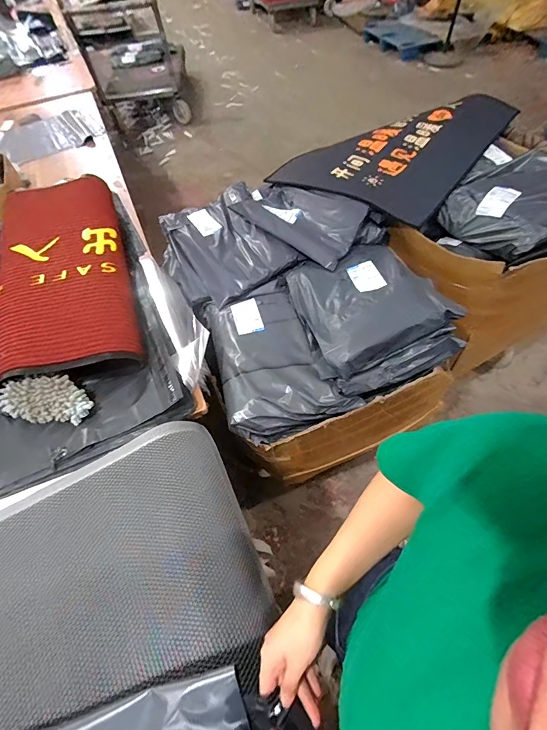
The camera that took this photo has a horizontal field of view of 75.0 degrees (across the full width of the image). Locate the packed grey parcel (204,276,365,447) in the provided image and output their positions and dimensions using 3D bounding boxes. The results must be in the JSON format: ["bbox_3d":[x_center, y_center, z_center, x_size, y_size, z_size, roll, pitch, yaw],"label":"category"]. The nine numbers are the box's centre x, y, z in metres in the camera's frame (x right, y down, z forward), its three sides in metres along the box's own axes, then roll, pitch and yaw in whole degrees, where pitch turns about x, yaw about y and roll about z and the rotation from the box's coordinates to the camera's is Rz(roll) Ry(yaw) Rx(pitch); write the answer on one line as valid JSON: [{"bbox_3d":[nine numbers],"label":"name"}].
[{"bbox_3d":[-0.003,-0.039,0.975,0.313,0.066,0.452,-15,57,-7],"label":"packed grey parcel"}]

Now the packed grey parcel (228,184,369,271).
[{"bbox_3d":[0.078,-0.484,1.131,0.422,0.072,0.227,33,64,22],"label":"packed grey parcel"}]

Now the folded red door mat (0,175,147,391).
[{"bbox_3d":[-0.557,-0.252,0.956,0.314,0.078,0.732,-19,57,-9],"label":"folded red door mat"}]

